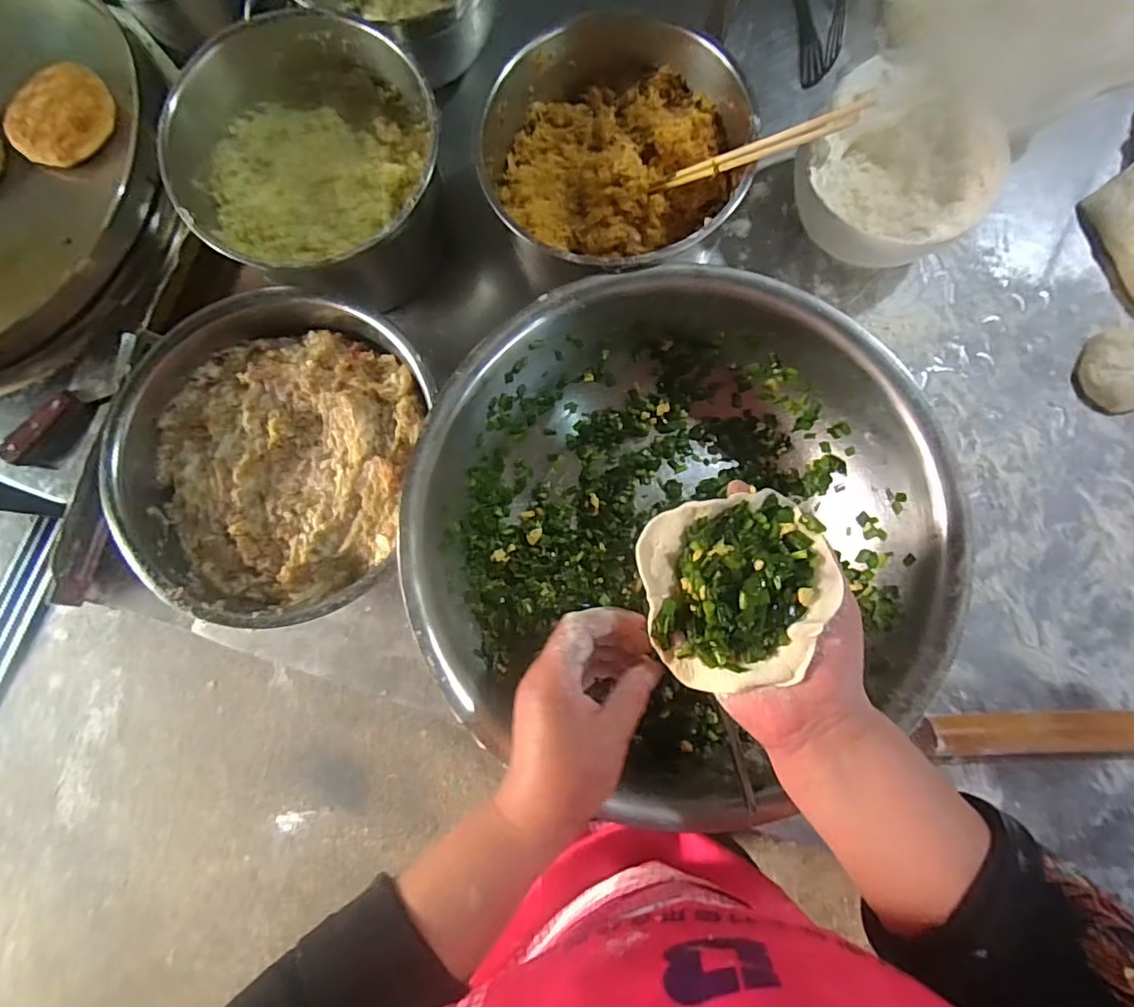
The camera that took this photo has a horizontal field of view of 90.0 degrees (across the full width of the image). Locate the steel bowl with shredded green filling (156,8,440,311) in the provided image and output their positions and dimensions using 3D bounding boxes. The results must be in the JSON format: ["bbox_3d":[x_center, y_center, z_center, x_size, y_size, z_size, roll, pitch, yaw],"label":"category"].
[{"bbox_3d":[-0.212,-0.282,0.478,0.192,0.103,0.205,-1,81,4],"label":"steel bowl with shredded green filling"}]

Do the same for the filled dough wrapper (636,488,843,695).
[{"bbox_3d":[0.095,0.048,0.317,0.098,0.034,0.101,-14,81,2],"label":"filled dough wrapper"}]

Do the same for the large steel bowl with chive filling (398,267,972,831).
[{"bbox_3d":[0.079,0.021,0.449,0.374,0.122,0.361,0,82,3],"label":"large steel bowl with chive filling"}]

